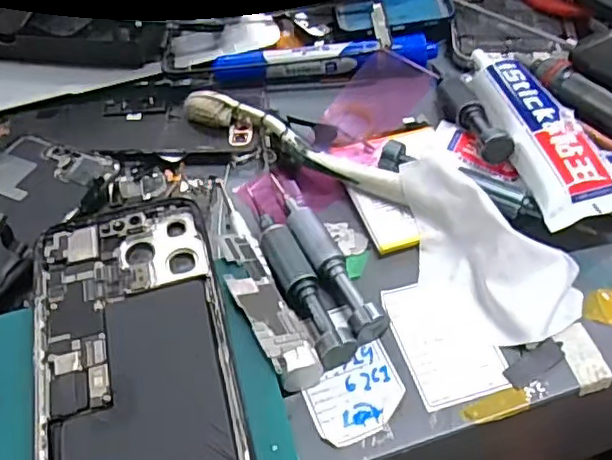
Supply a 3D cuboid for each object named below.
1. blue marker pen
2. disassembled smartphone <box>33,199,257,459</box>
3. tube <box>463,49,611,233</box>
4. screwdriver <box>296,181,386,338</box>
[{"bbox_3d":[0.012,-0.105,0.385,0.134,0.019,0.017,-3,50,0],"label":"blue marker pen"},{"bbox_3d":[-0.068,0.053,0.250,0.076,0.006,0.157,-13,53,-7],"label":"disassembled smartphone"},{"bbox_3d":[0.117,-0.052,0.325,0.042,0.027,0.124,-13,51,-8],"label":"tube"},{"bbox_3d":[0.008,0.009,0.294,0.015,0.013,0.098,-21,52,-14],"label":"screwdriver"}]

